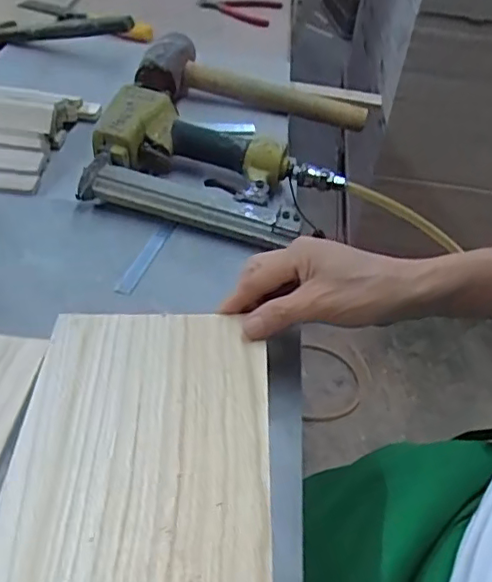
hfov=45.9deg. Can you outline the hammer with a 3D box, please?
[{"bbox_3d":[0.021,-0.259,0.754,0.328,0.047,0.082,7,41,-23],"label":"hammer"}]

